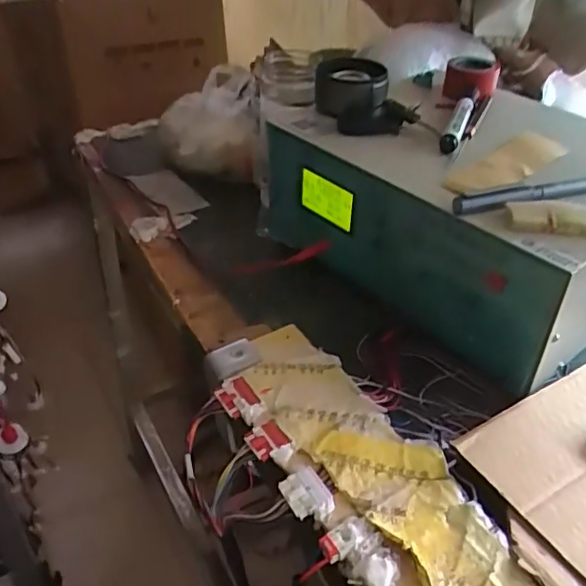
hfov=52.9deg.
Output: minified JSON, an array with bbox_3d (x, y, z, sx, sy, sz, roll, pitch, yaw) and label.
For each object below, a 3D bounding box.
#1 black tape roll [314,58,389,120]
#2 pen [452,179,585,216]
[{"bbox_3d":[0.057,-0.202,0.586,0.070,0.046,0.070,2,37,-1],"label":"black tape roll"},{"bbox_3d":[0.188,-0.074,0.439,0.148,0.013,0.013,-11,40,-16],"label":"pen"}]

